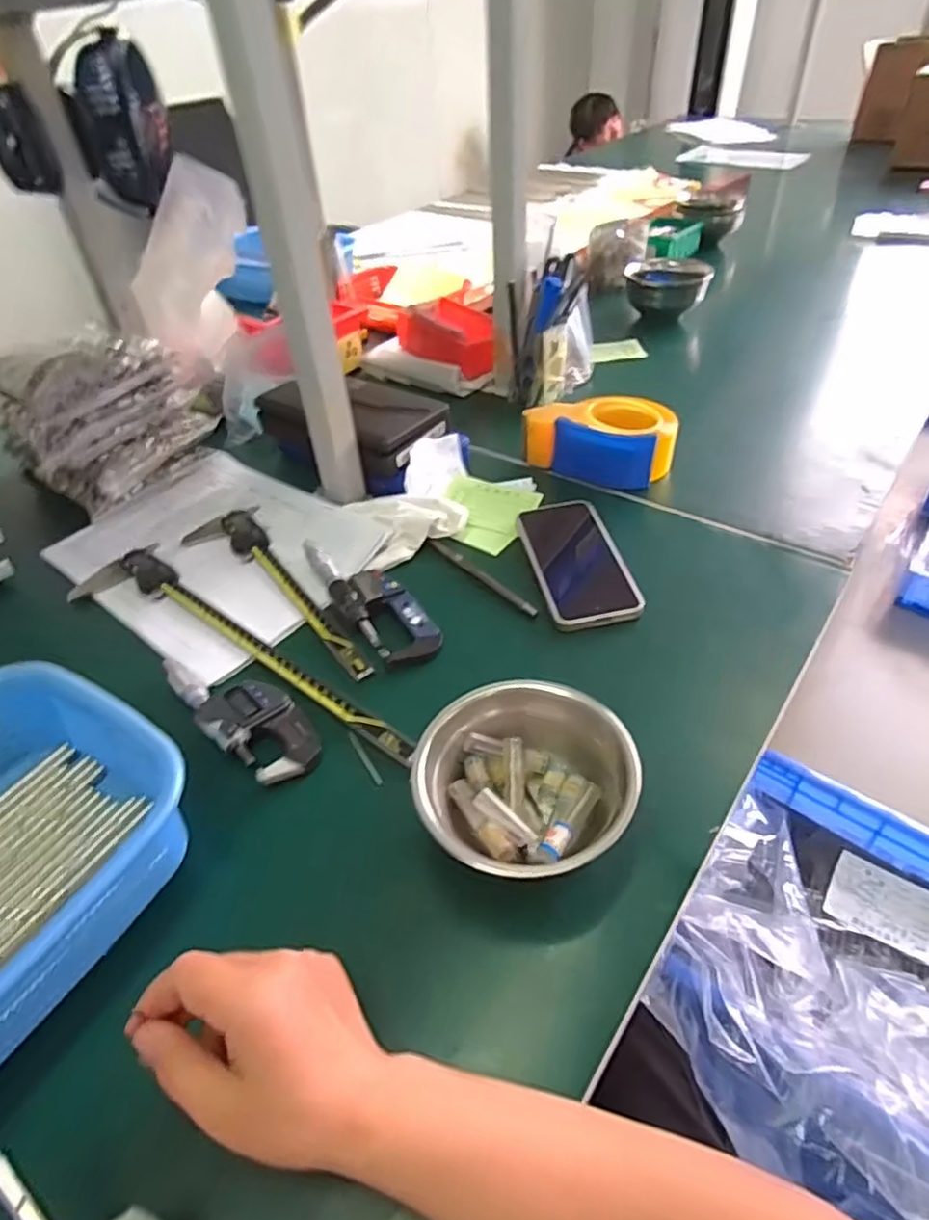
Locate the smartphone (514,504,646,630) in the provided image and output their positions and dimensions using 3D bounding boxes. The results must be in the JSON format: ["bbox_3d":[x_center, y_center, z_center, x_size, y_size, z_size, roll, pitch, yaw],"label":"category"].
[{"bbox_3d":[0.098,-0.045,0.589,0.074,0.015,0.159,-9,44,-5],"label":"smartphone"}]

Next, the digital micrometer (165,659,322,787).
[{"bbox_3d":[-0.166,0.073,0.487,0.148,0.021,0.056,29,53,30],"label":"digital micrometer"}]

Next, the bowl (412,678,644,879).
[{"bbox_3d":[0.037,0.105,0.411,0.131,0.060,0.131,-1,44,3],"label":"bowl"}]

